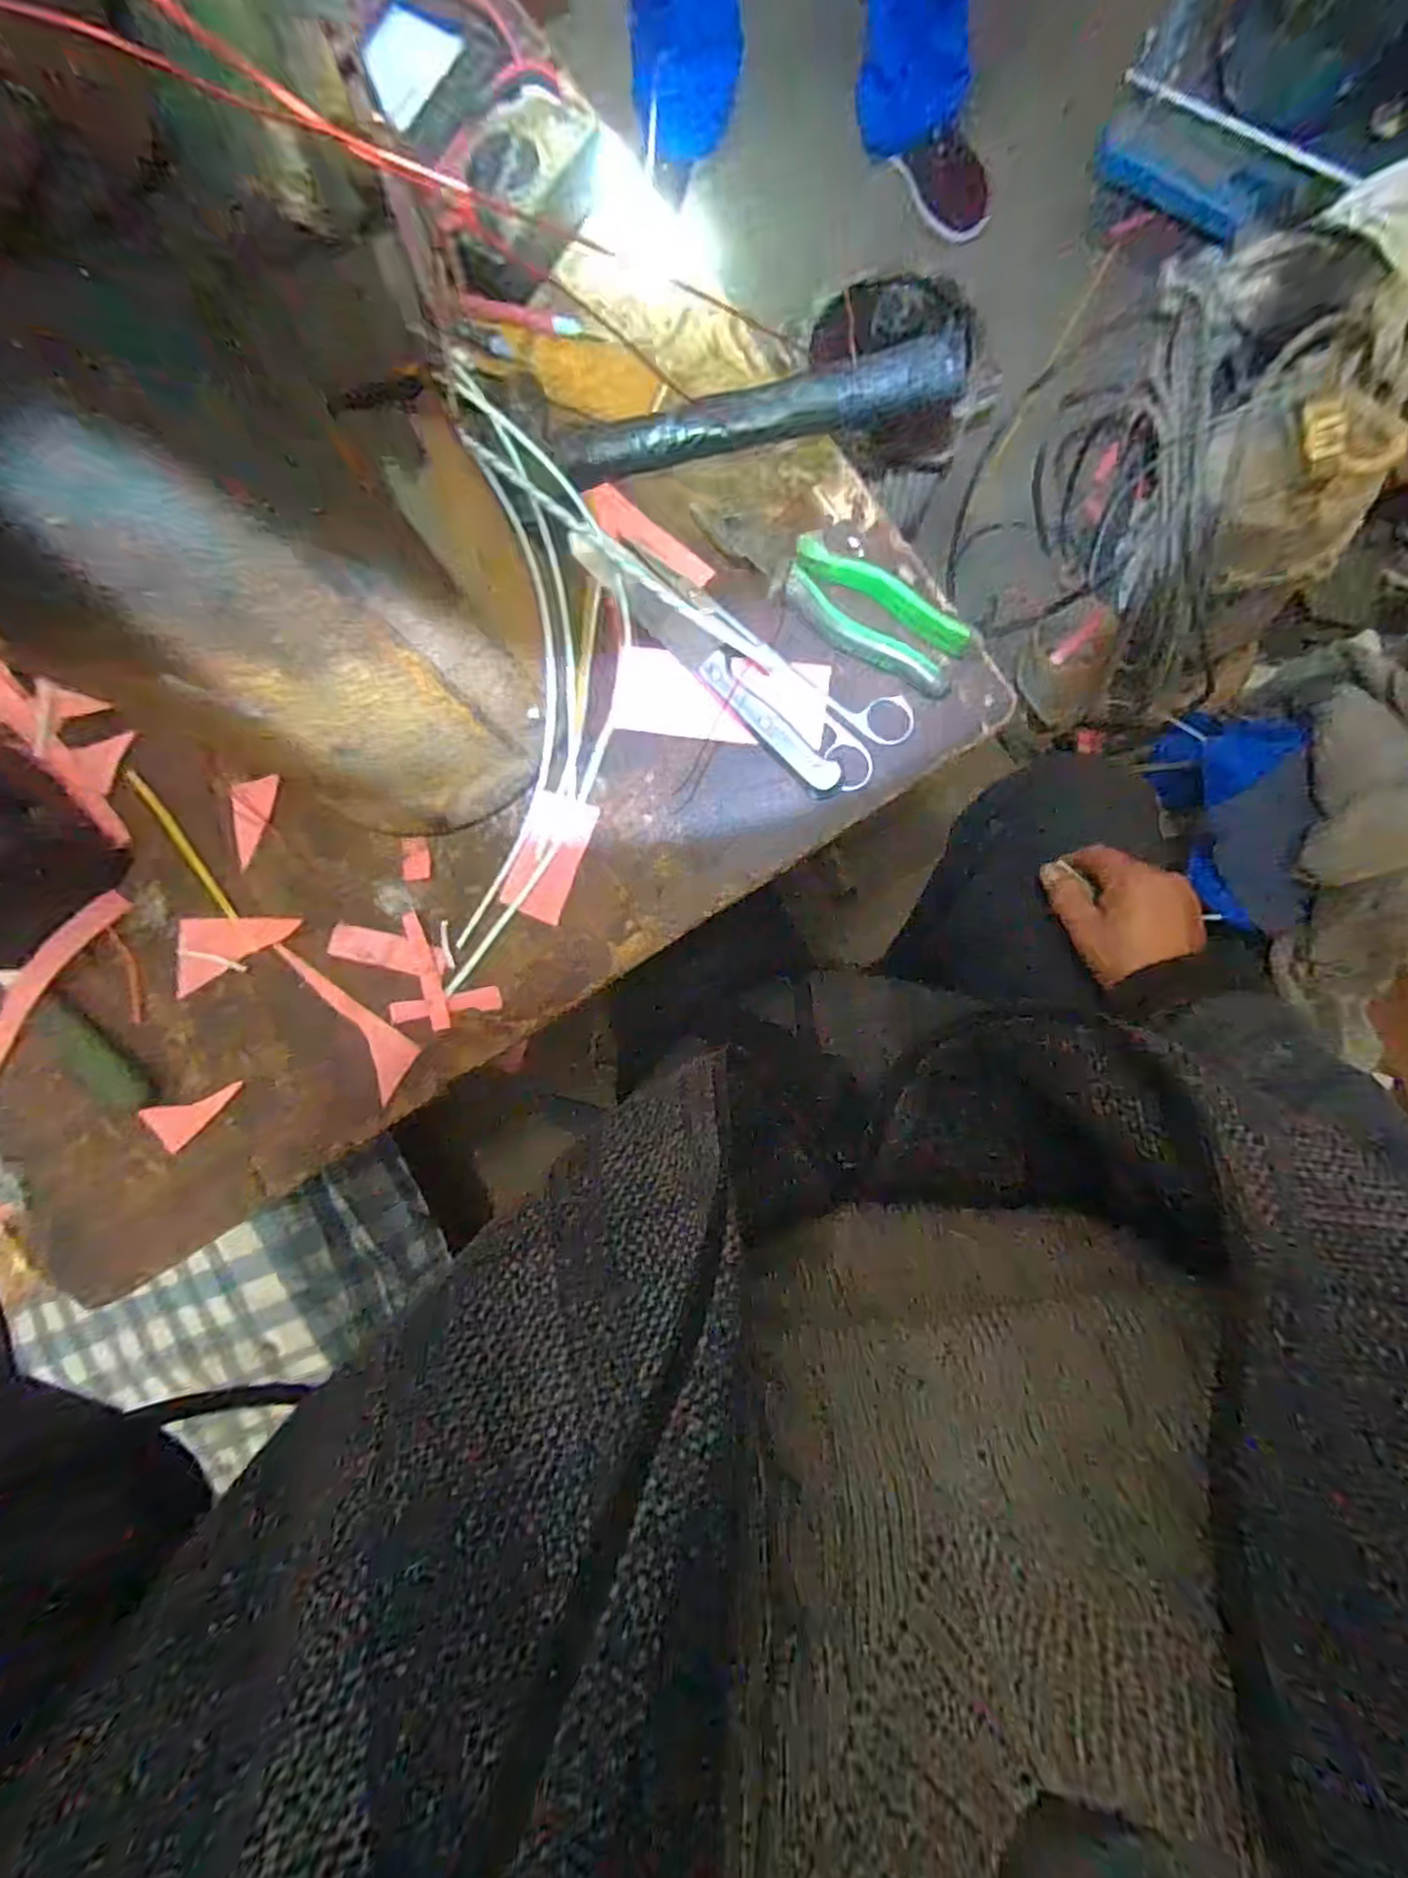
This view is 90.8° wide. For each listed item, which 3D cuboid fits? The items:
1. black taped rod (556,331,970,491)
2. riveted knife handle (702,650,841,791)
[{"bbox_3d":[0.035,-0.321,0.427,0.244,0.023,0.028,-12,86,4],"label":"black taped rod"},{"bbox_3d":[0.040,-0.132,0.425,0.019,0.013,0.111,-43,84,1],"label":"riveted knife handle"}]

